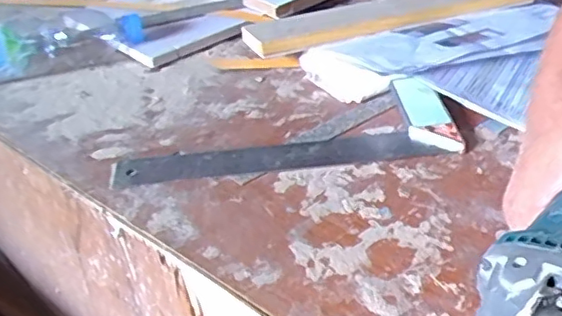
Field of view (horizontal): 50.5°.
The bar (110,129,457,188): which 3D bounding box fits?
[{"bbox_3d":[-0.006,-0.002,0.534,0.285,0.006,0.046,-5,34,-2],"label":"bar"}]

